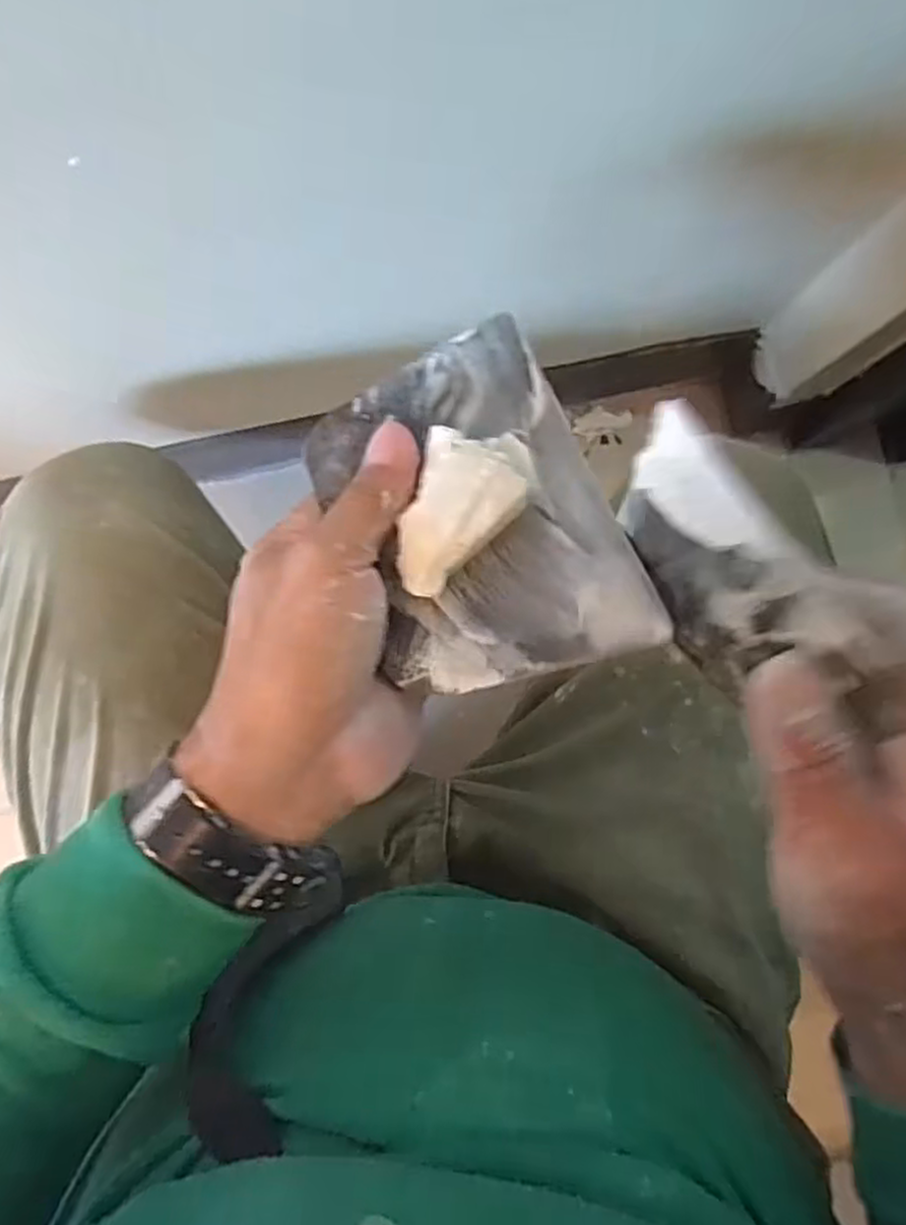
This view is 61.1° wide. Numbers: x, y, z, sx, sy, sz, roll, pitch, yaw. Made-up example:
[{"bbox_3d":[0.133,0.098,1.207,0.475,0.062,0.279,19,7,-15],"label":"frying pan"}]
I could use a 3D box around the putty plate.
[{"bbox_3d":[0.003,-0.040,0.274,0.093,0.024,0.140,-24,70,5],"label":"putty plate"}]

